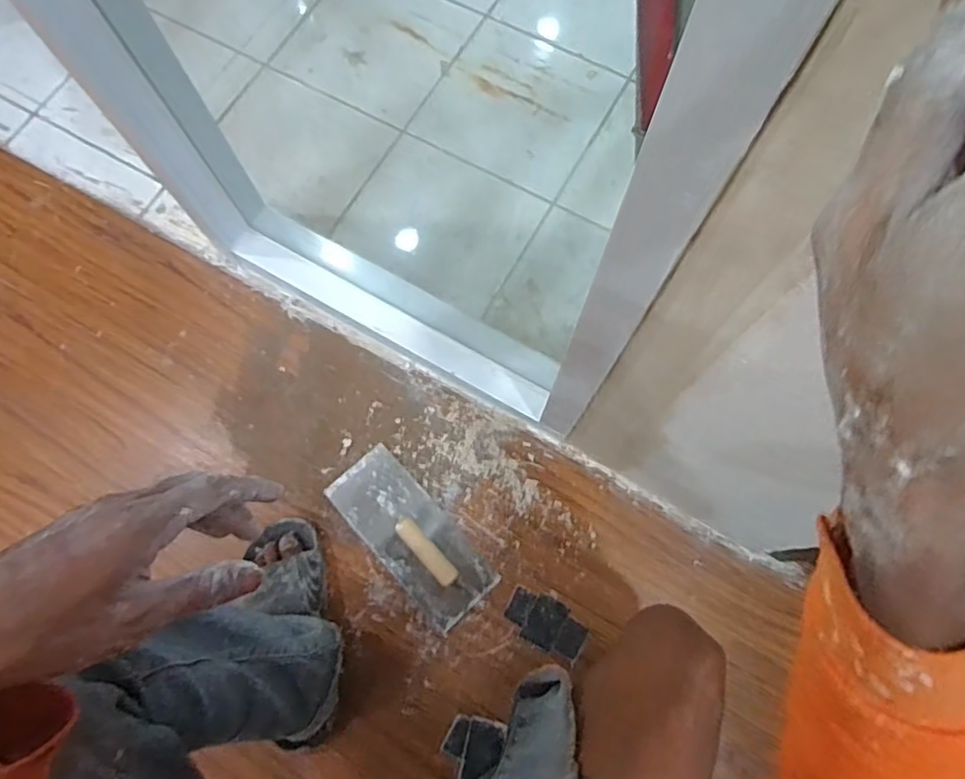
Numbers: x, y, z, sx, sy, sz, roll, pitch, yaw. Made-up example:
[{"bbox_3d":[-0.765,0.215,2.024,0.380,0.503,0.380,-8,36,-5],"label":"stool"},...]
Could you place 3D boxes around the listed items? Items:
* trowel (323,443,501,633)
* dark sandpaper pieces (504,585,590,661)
[{"bbox_3d":[-0.103,0.204,0.862,0.110,0.067,0.264,-41,78,-12],"label":"trowel"},{"bbox_3d":[0.091,0.331,0.862,0.115,0.004,0.066,26,77,7],"label":"dark sandpaper pieces"}]

